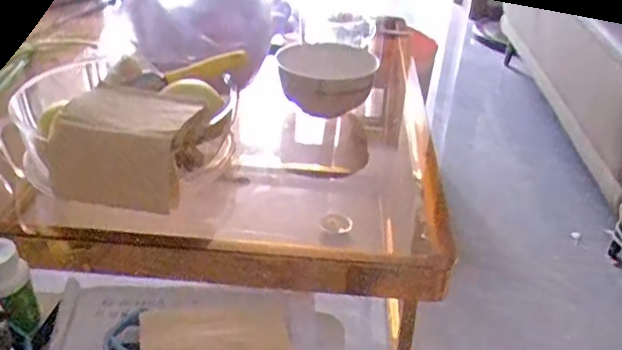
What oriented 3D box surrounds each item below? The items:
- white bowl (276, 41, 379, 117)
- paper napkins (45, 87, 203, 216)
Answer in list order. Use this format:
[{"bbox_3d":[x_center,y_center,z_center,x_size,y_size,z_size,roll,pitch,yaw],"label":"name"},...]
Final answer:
[{"bbox_3d":[0.018,-0.127,0.794,0.109,0.092,0.109,3,33,-2],"label":"white bowl"},{"bbox_3d":[-0.189,-0.030,0.622,0.138,0.092,0.091,9,31,11],"label":"paper napkins"}]

